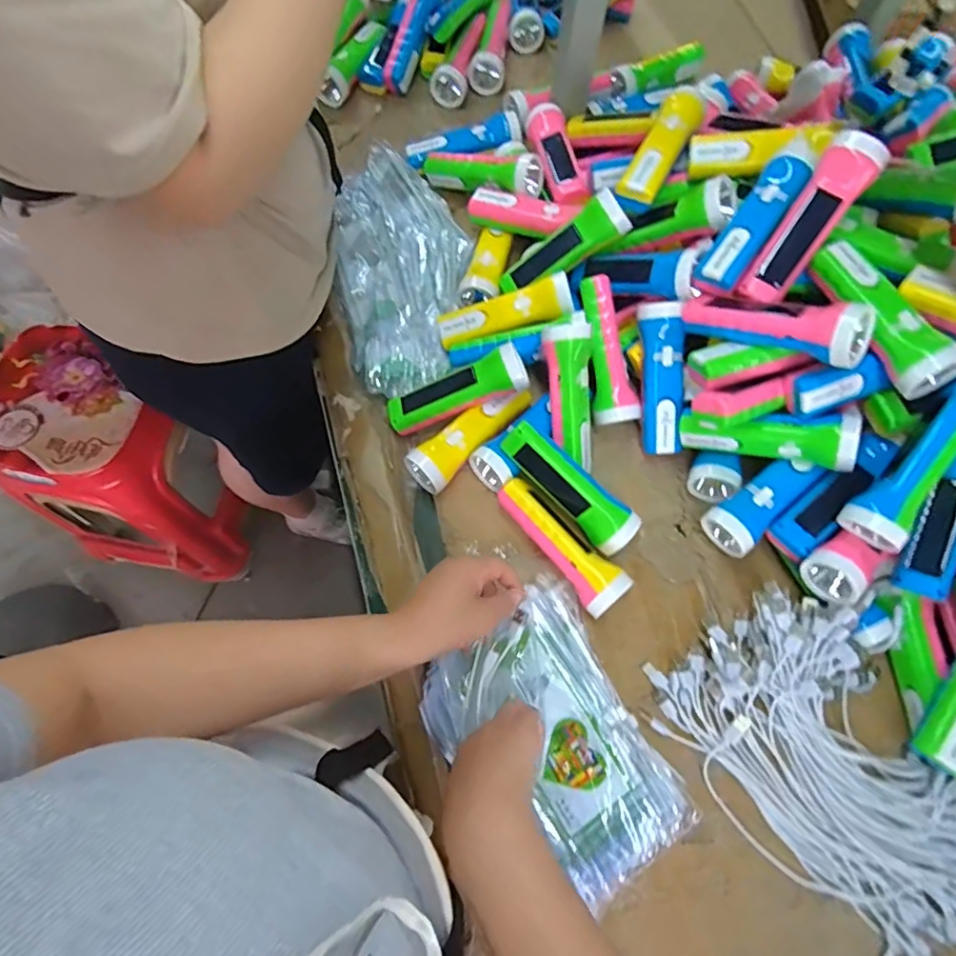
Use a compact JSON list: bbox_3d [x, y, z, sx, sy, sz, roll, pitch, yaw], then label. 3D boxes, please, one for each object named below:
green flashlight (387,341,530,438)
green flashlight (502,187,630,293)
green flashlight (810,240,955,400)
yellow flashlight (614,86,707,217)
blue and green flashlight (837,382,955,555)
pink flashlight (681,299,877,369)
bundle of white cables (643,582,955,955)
[{"bbox_3d":[-0.026,-0.097,0.634,0.161,0.043,0.049,-22,69,11],"label":"green flashlight"},{"bbox_3d":[0.095,-0.266,0.661,0.160,0.041,0.047,-27,68,23],"label":"green flashlight"},{"bbox_3d":[0.367,-0.153,0.511,0.054,0.040,0.158,-20,70,-8],"label":"green flashlight"},{"bbox_3d":[0.210,-0.372,0.652,0.049,0.045,0.184,28,71,10],"label":"yellow flashlight"},{"bbox_3d":[0.392,-0.013,0.501,0.051,0.043,0.162,36,96,12],"label":"blue and green flashlight"},{"bbox_3d":[0.273,-0.147,0.536,0.162,0.052,0.051,25,67,43],"label":"pink flashlight"},{"bbox_3d":[0.319,0.257,0.502,0.191,0.048,0.306,-36,73,-13],"label":"bundle of white cables"}]

